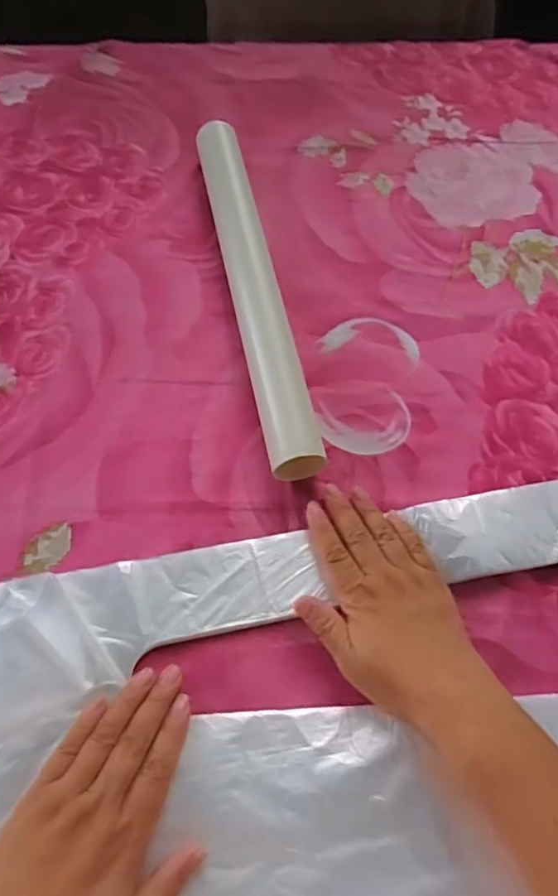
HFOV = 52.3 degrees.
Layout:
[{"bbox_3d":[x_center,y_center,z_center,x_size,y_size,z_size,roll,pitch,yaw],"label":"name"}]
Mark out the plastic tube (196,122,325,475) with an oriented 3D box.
[{"bbox_3d":[-0.024,-0.138,0.476,0.038,0.033,0.358,-10,65,-8],"label":"plastic tube"}]

